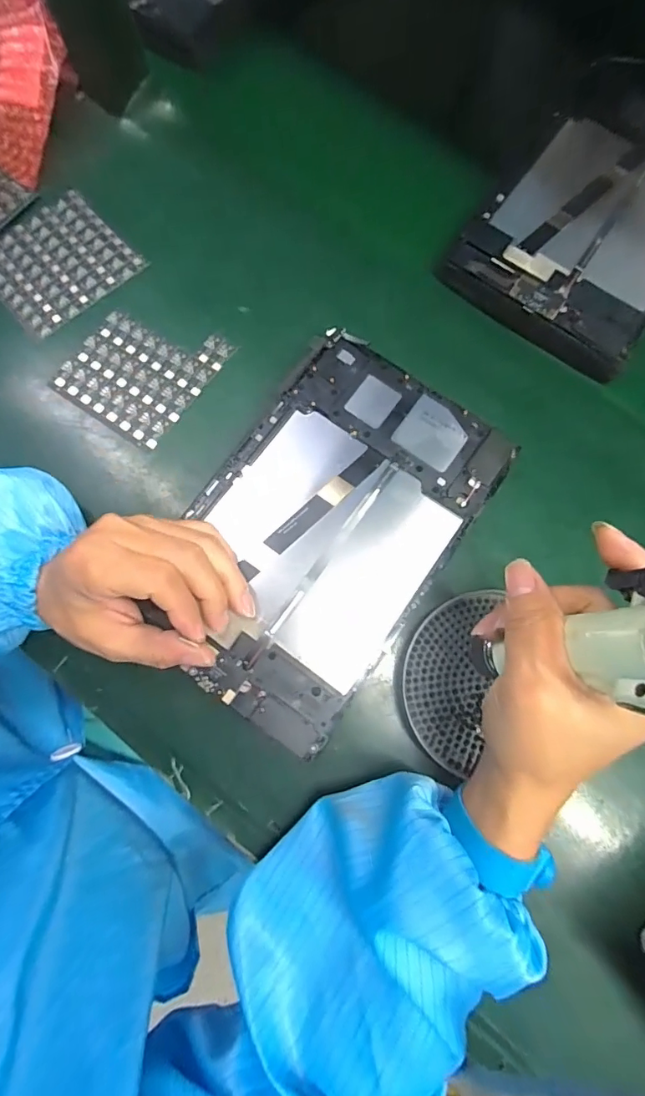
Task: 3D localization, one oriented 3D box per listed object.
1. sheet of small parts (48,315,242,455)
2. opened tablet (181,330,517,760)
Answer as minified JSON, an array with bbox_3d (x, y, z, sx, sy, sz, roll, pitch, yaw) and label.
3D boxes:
[{"bbox_3d":[-0.133,-0.133,0.357,0.093,0.009,0.098,33,79,6],"label":"sheet of small parts"},{"bbox_3d":[0.003,-0.014,0.310,0.148,0.017,0.235,35,79,6],"label":"opened tablet"}]

